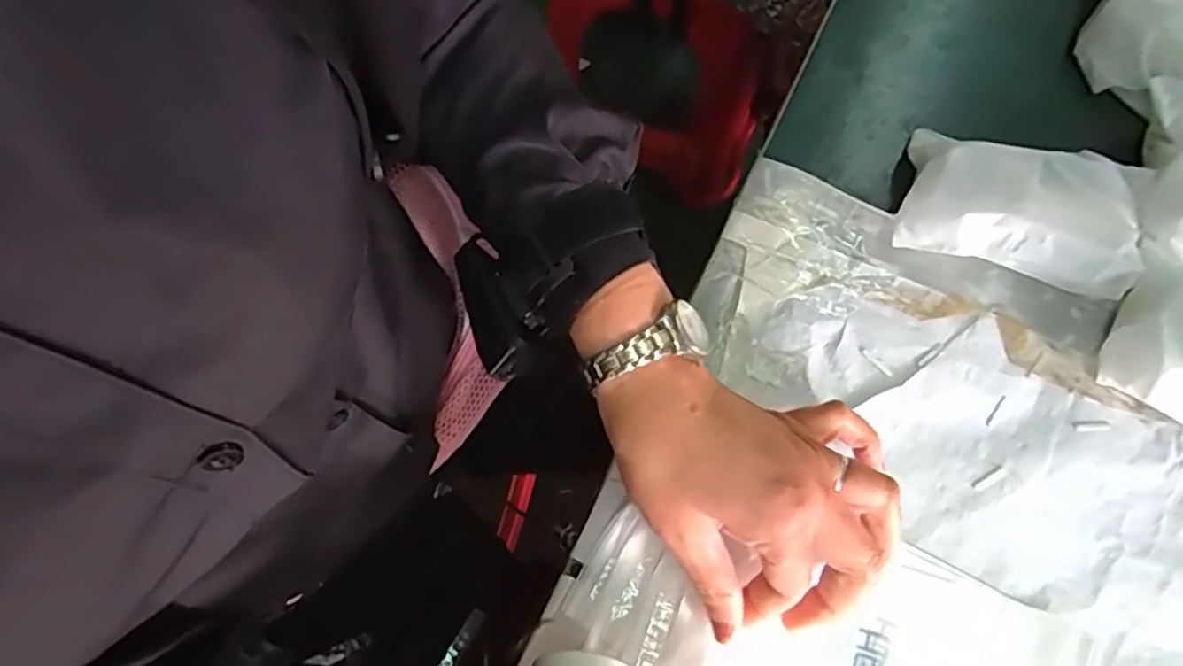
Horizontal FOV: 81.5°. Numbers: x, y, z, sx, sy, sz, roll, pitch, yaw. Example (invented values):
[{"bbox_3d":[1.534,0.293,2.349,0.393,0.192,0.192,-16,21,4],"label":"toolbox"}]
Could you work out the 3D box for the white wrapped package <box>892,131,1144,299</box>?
[{"bbox_3d":[0.236,-0.069,0.379,0.121,0.039,0.078,19,74,6],"label":"white wrapped package"}]

